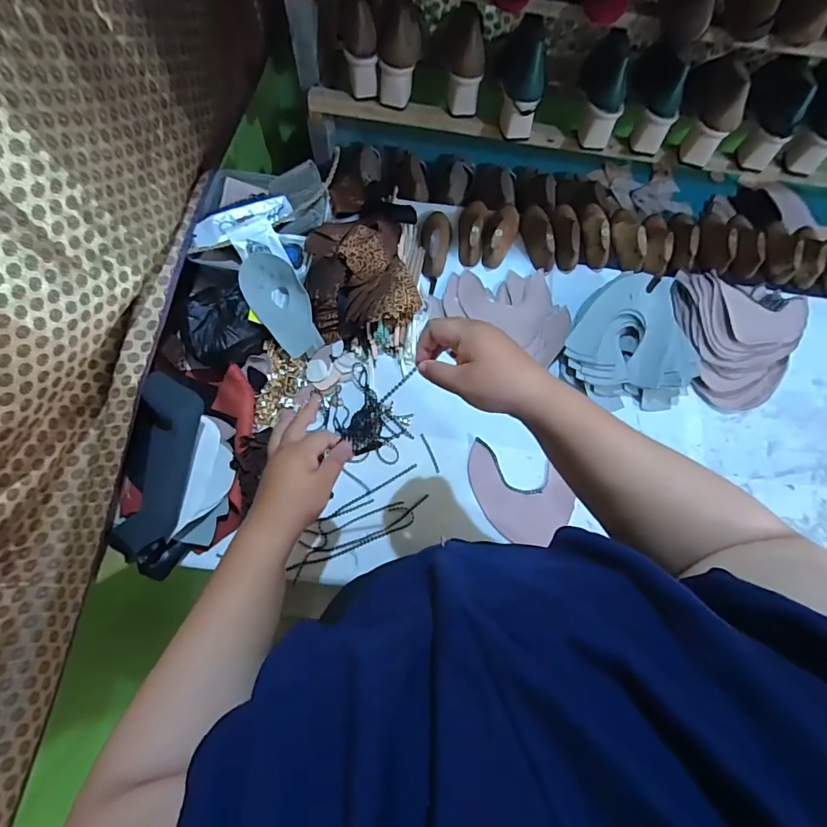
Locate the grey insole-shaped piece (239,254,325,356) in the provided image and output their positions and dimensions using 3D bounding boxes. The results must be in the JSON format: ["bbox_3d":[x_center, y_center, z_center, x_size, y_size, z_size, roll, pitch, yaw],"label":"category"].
[{"bbox_3d":[-0.205,-0.169,0.698,0.083,0.027,0.164,-30,95,-12],"label":"grey insole-shaped piece"}]

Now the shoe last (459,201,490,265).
[{"bbox_3d":[0.107,-0.339,0.811,0.048,0.053,0.133,11,71,2],"label":"shoe last"}]

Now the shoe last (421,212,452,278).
[{"bbox_3d":[0.039,-0.308,0.798,0.050,0.047,0.139,9,71,1],"label":"shoe last"}]

